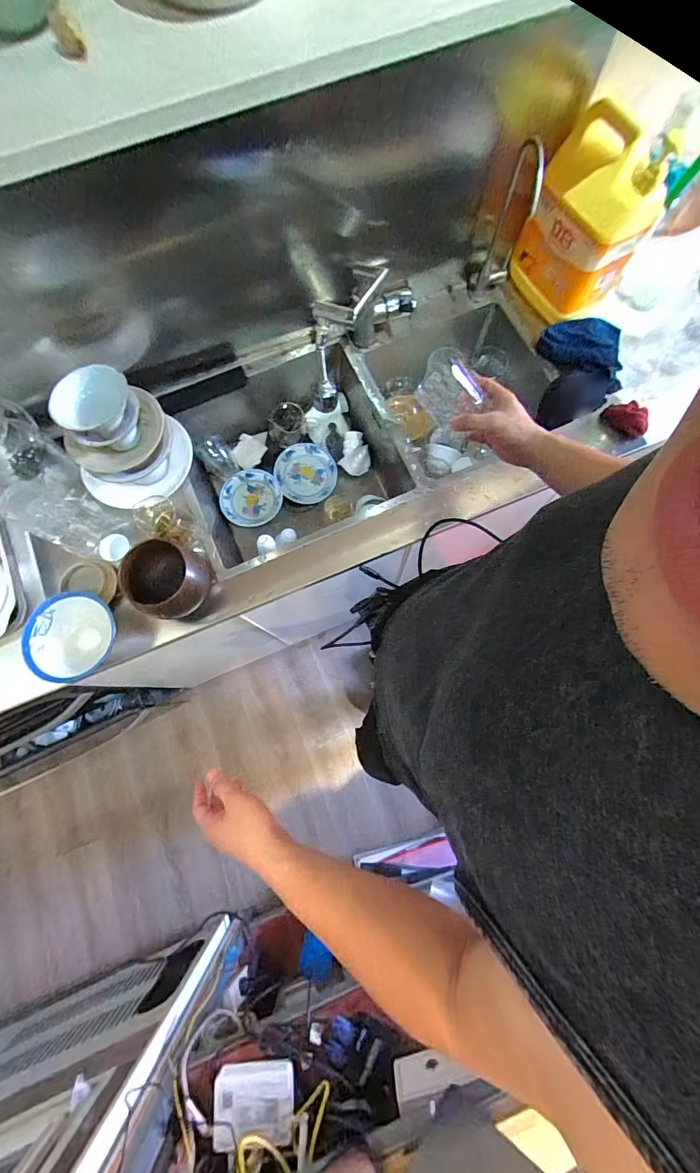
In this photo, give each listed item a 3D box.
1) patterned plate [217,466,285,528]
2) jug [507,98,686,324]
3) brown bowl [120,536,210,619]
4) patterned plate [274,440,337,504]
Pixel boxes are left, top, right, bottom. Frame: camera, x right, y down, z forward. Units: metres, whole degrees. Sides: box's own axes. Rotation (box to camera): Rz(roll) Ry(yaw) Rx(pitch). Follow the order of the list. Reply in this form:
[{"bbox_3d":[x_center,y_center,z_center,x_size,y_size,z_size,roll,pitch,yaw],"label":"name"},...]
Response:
[{"bbox_3d":[-0.239,-0.211,0.991,0.139,0.015,0.136,0,77,1],"label":"patterned plate"},{"bbox_3d":[0.426,-0.670,0.758,0.120,0.271,0.186,-31,78,-6],"label":"jug"},{"bbox_3d":[-0.323,-0.015,0.722,0.133,0.099,0.128,0,77,1],"label":"brown bowl"},{"bbox_3d":[-0.105,-0.271,0.989,0.142,0.031,0.136,0,77,1],"label":"patterned plate"}]

